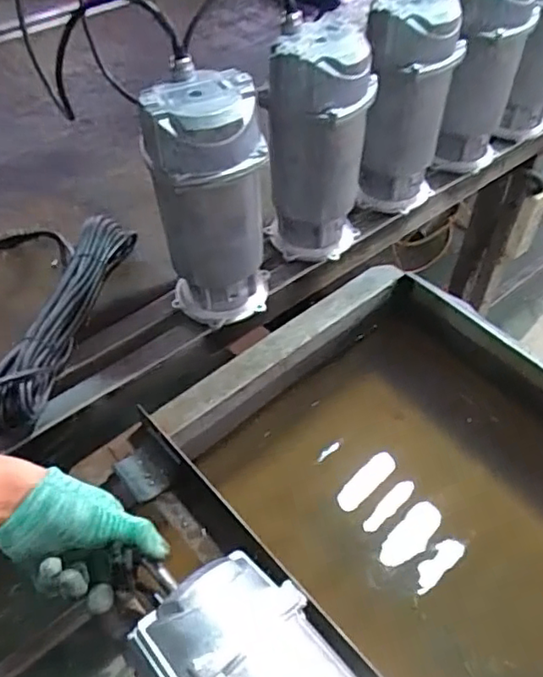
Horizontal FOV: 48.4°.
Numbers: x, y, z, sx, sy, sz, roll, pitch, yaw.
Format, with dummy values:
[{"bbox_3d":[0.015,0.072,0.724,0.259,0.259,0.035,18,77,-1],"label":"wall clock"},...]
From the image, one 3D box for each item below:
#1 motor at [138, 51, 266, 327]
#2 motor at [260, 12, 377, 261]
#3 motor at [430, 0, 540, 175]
[{"bbox_3d":[-0.072,-0.154,0.730,0.128,0.291,0.103,-15,52,-12],"label":"motor"},{"bbox_3d":[0.062,-0.249,0.810,0.132,0.291,0.108,-11,51,-9],"label":"motor"},{"bbox_3d":[0.318,-0.400,0.929,0.129,0.291,0.129,13,52,10],"label":"motor"}]

